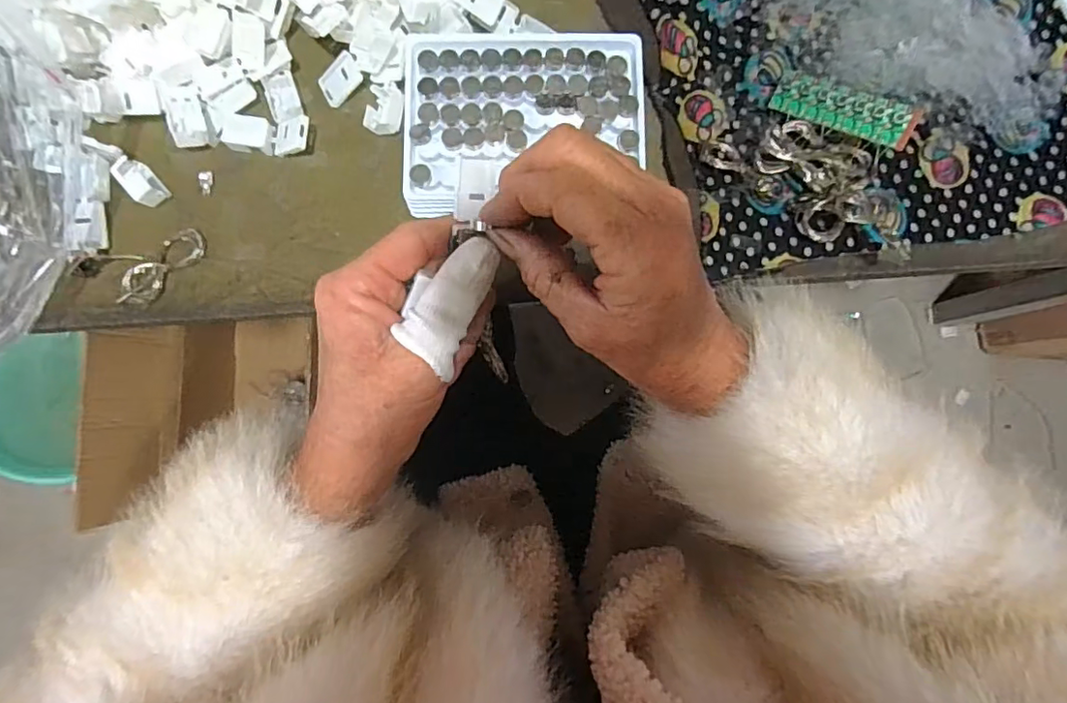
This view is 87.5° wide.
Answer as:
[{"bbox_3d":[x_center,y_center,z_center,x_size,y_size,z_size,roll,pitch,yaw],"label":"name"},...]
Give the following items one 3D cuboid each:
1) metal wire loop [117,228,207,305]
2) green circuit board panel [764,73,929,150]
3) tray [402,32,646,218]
[{"bbox_3d":[-0.212,-0.048,0.318,0.056,0.005,0.022,-42,86,-4],"label":"metal wire loop"},{"bbox_3d":[0.171,-0.134,0.308,0.075,0.004,0.021,27,116,17],"label":"green circuit board panel"},{"bbox_3d":[-0.005,-0.128,0.313,0.131,0.024,0.095,-4,84,-1],"label":"tray"}]

